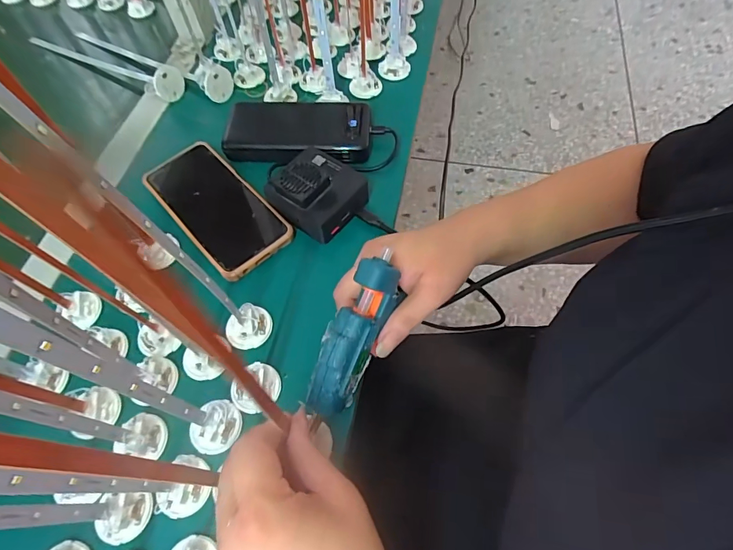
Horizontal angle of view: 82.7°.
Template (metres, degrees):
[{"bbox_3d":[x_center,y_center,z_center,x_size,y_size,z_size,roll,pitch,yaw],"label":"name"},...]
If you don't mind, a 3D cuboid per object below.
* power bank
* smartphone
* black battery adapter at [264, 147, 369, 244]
[{"bbox_3d":[-0.075,-0.160,0.455,0.156,0.020,0.077,0,61,3],"label":"power bank"},{"bbox_3d":[-0.150,-0.069,0.413,0.079,0.018,0.161,-40,66,-17],"label":"smartphone"},{"bbox_3d":[-0.049,-0.086,0.400,0.086,0.036,0.075,38,70,21],"label":"black battery adapter"}]

